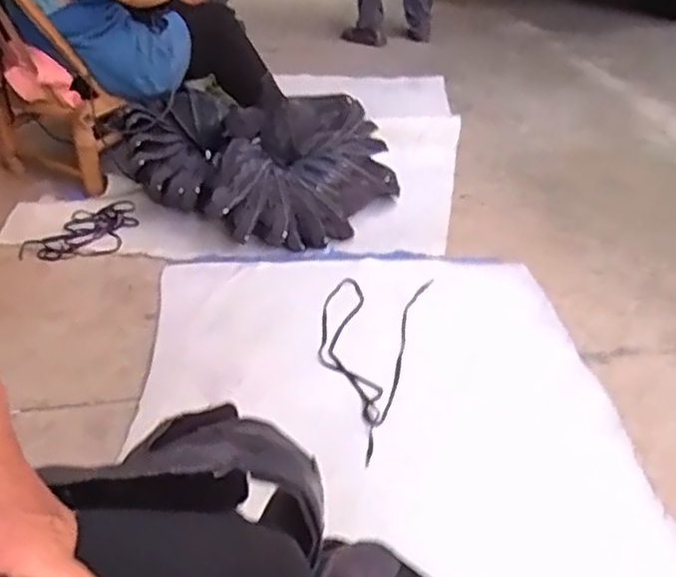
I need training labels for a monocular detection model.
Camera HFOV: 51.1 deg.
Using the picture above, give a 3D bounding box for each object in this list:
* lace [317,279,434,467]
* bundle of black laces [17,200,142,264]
[{"bbox_3d":[0.032,0.110,1.305,0.192,0.013,0.513,10,36,13],"label":"lace"},{"bbox_3d":[-0.621,-0.135,1.710,0.257,0.028,0.231,-7,36,-11],"label":"bundle of black laces"}]

